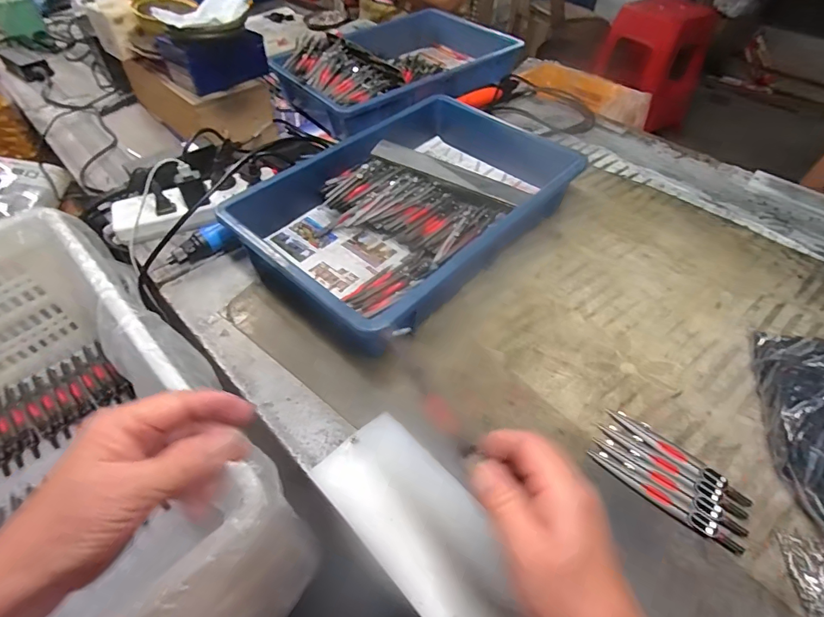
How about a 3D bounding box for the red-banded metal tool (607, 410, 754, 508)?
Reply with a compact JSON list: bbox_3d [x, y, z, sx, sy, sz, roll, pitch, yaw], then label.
[{"bbox_3d":[0.249,0.138,0.413,0.130,0.013,0.018,36,58,26],"label":"red-banded metal tool"}]

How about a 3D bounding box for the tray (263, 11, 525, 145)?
[{"bbox_3d":[-0.015,-0.493,0.885,0.462,0.084,0.305,-31,57,-23],"label":"tray"}]

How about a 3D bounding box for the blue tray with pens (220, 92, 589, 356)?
[{"bbox_3d":[0.010,-0.154,0.612,0.295,0.074,0.442,37,59,26],"label":"blue tray with pens"}]

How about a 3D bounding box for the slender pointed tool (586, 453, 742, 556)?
[{"bbox_3d":[0.219,0.167,0.383,0.128,0.010,0.017,35,58,25],"label":"slender pointed tool"}]

